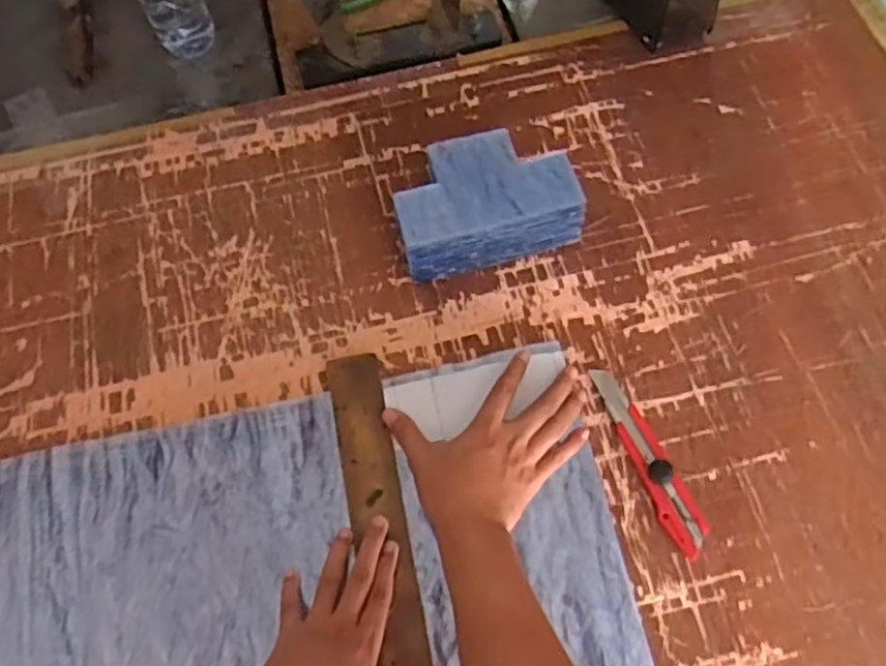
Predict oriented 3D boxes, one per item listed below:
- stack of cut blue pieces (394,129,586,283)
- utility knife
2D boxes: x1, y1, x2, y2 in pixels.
[{"bbox_3d":[0.036,-0.128,0.670,0.176,0.072,0.114,-16,68,-5],"label":"stack of cut blue pieces"},{"bbox_3d":[0.179,0.108,0.596,0.032,0.013,0.173,-22,68,-8],"label":"utility knife"}]

